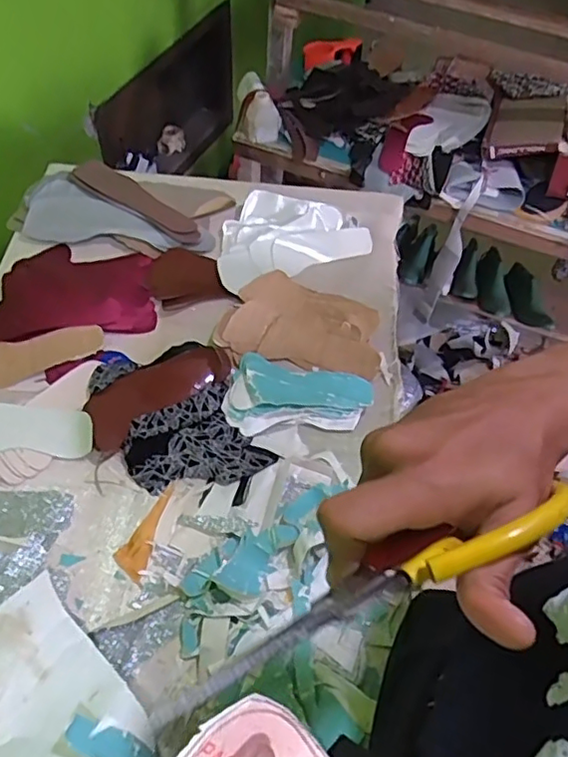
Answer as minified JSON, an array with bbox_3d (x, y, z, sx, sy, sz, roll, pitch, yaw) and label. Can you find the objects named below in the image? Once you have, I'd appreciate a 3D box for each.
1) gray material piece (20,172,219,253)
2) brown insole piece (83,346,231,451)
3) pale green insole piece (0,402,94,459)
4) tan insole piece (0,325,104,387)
[{"bbox_3d":[-0.266,-0.243,0.933,0.298,0.039,0.118,16,56,9],"label":"gray material piece"},{"bbox_3d":[-0.166,0.014,0.774,0.190,0.029,0.072,-32,62,-22],"label":"brown insole piece"},{"bbox_3d":[-0.316,0.064,0.735,0.157,0.009,0.068,-1,89,-4],"label":"pale green insole piece"},{"bbox_3d":[-0.329,-0.030,0.806,0.165,0.013,0.066,-7,77,-10],"label":"tan insole piece"}]

